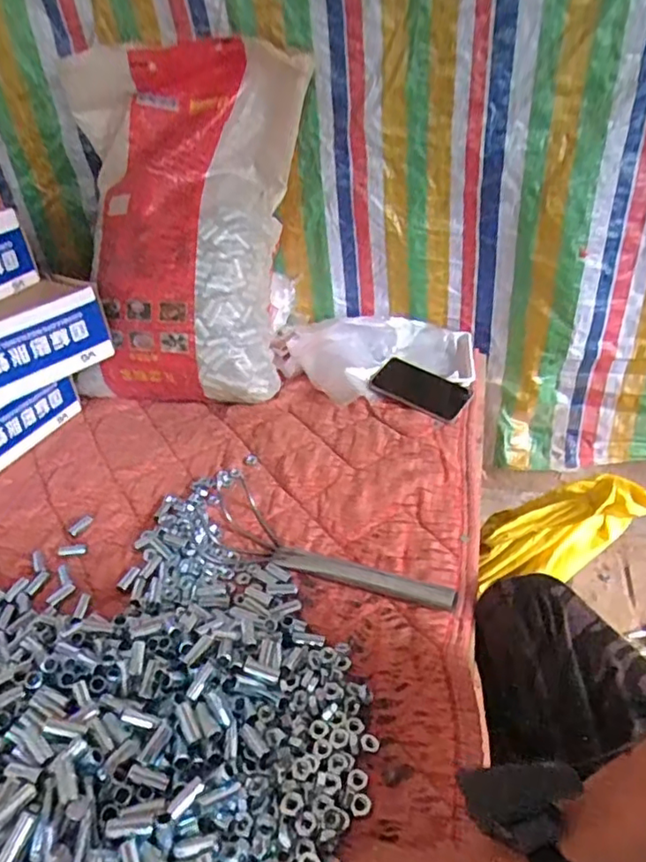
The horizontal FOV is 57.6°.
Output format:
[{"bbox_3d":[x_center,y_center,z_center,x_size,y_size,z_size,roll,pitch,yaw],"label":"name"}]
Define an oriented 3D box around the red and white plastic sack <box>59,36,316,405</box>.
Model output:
[{"bbox_3d":[-0.206,-0.293,0.888,0.370,0.467,0.178,2,34,9],"label":"red and white plastic sack"}]

